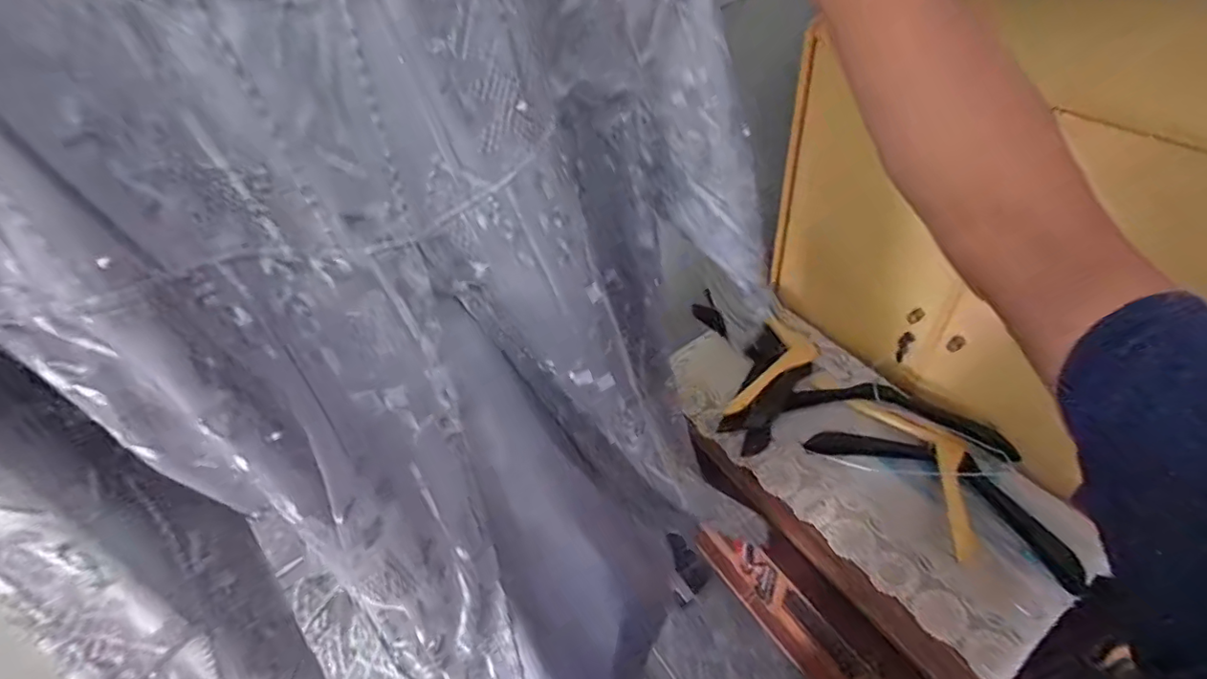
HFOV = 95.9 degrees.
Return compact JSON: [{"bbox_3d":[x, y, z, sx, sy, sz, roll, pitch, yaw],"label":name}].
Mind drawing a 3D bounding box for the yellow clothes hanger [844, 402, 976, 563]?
[{"bbox_3d":[0.541,0.198,0.897,0.107,0.041,0.291,-13,49,-8],"label":"yellow clothes hanger"}]

